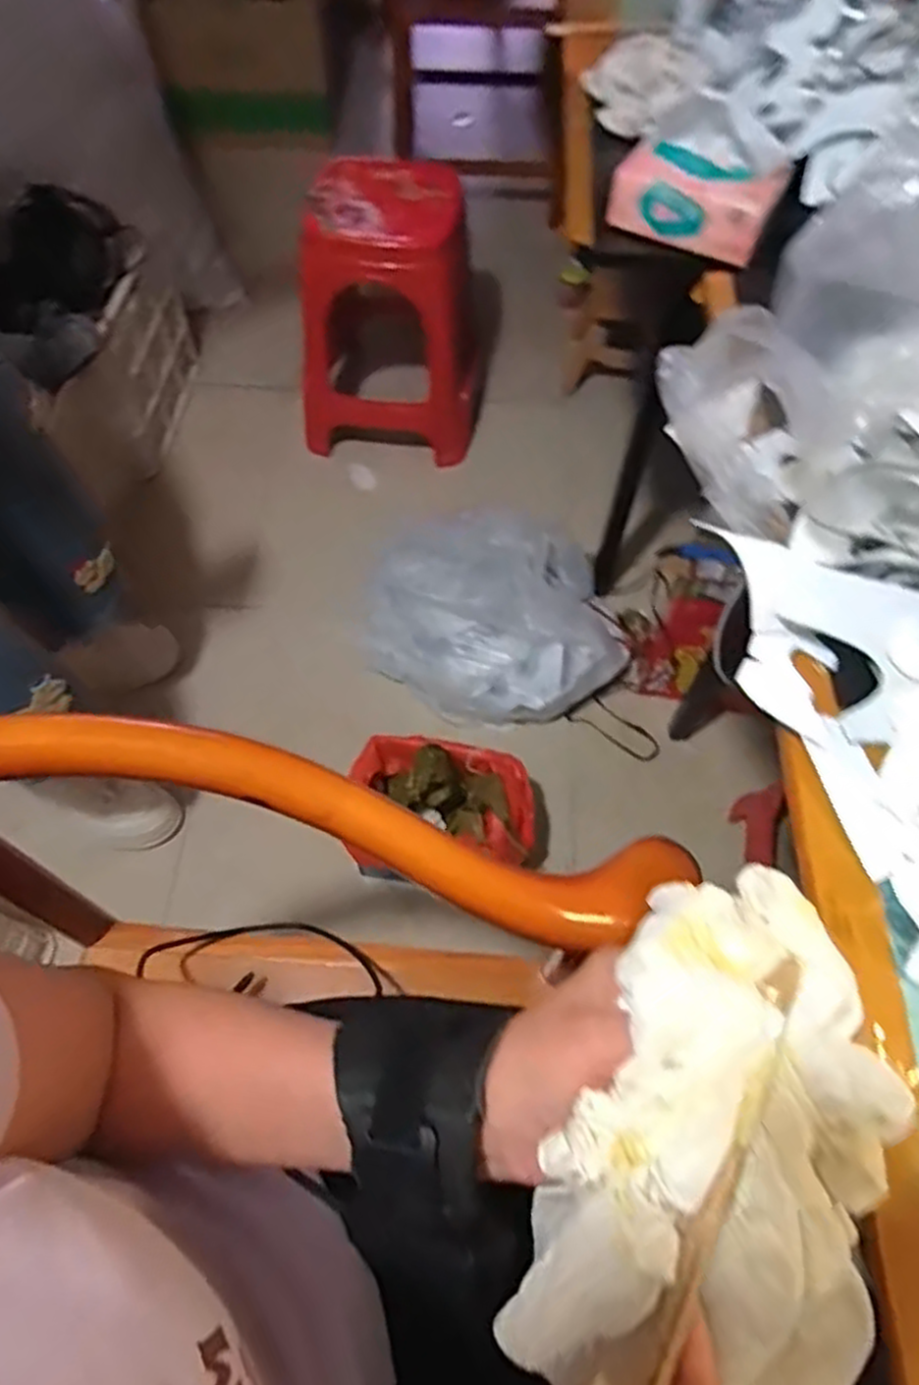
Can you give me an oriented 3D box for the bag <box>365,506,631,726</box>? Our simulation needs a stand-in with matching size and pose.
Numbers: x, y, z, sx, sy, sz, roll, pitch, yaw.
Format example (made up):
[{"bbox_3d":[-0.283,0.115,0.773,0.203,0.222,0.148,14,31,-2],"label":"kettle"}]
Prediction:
[{"bbox_3d":[0.053,-0.129,1.260,0.396,0.175,0.319,-5,60,-4],"label":"bag"}]

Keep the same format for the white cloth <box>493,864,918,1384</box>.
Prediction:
[{"bbox_3d":[0.106,0.171,0.285,0.127,0.093,0.180,19,62,10],"label":"white cloth"}]

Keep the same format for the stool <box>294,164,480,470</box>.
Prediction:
[{"bbox_3d":[-0.143,-0.736,1.507,0.356,0.452,0.324,3,60,1],"label":"stool"}]

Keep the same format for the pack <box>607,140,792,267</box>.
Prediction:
[{"bbox_3d":[0.203,-0.428,0.661,0.138,0.060,0.053,17,61,9],"label":"pack"}]

